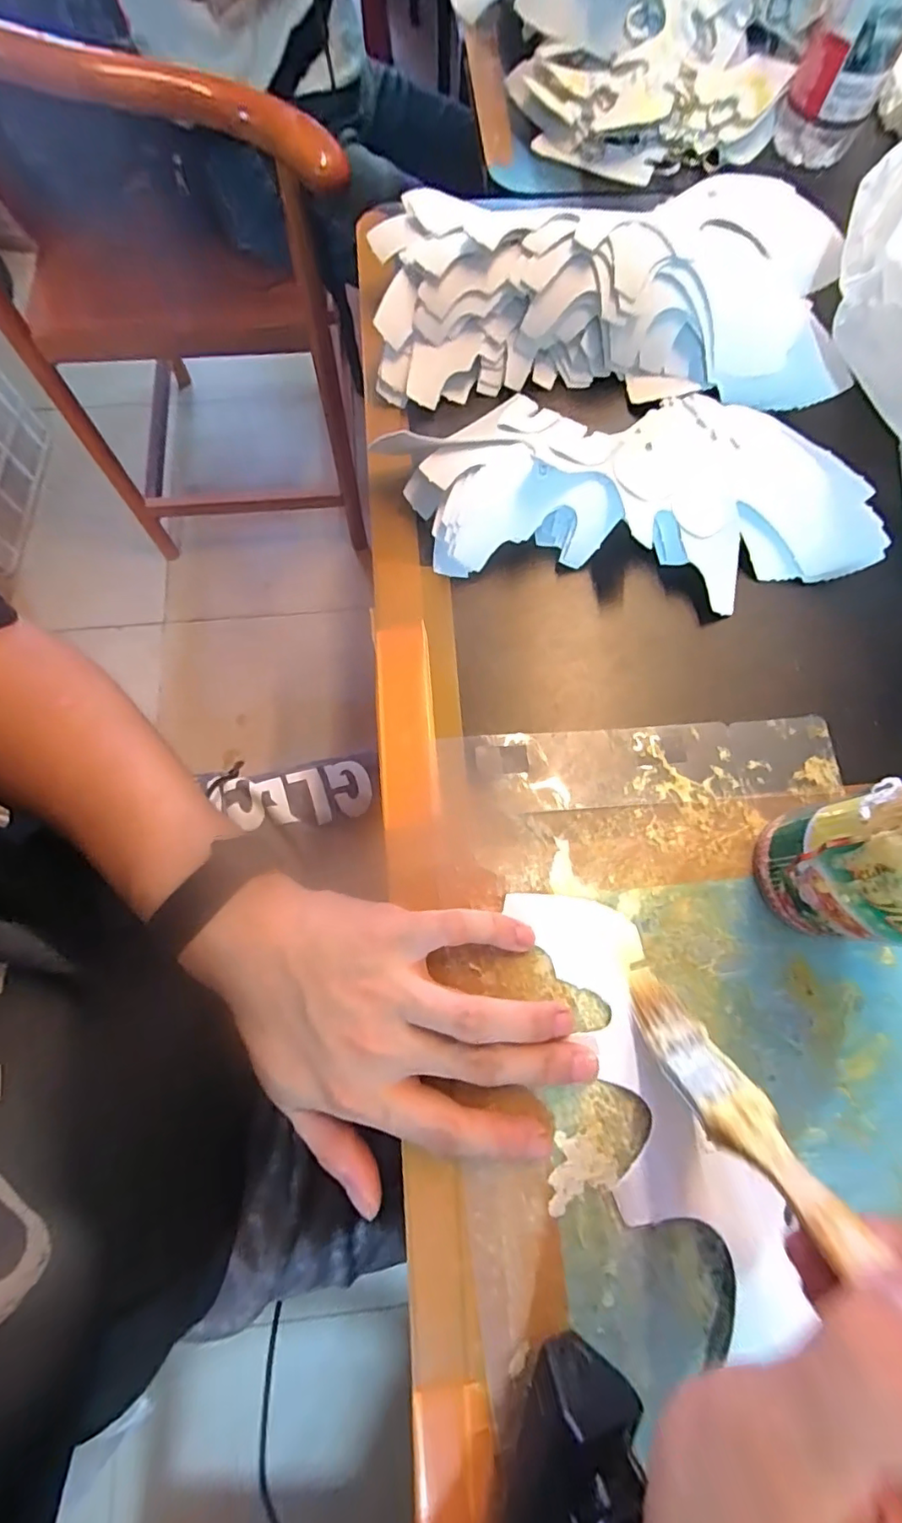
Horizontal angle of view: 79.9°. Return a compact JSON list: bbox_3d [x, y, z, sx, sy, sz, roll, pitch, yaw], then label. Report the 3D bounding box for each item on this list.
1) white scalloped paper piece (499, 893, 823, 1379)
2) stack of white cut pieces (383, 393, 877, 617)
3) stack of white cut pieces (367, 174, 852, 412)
[{"bbox_3d":[0.086,0.144,0.241,0.057,0.007,0.186,-23,72,-8],"label":"white scalloped paper piece"},{"bbox_3d":[0.109,-0.161,0.318,0.272,0.038,0.145,-4,74,-3],"label":"stack of white cut pieces"},{"bbox_3d":[0.097,-0.313,0.349,0.285,0.057,0.163,2,74,-1],"label":"stack of white cut pieces"}]

